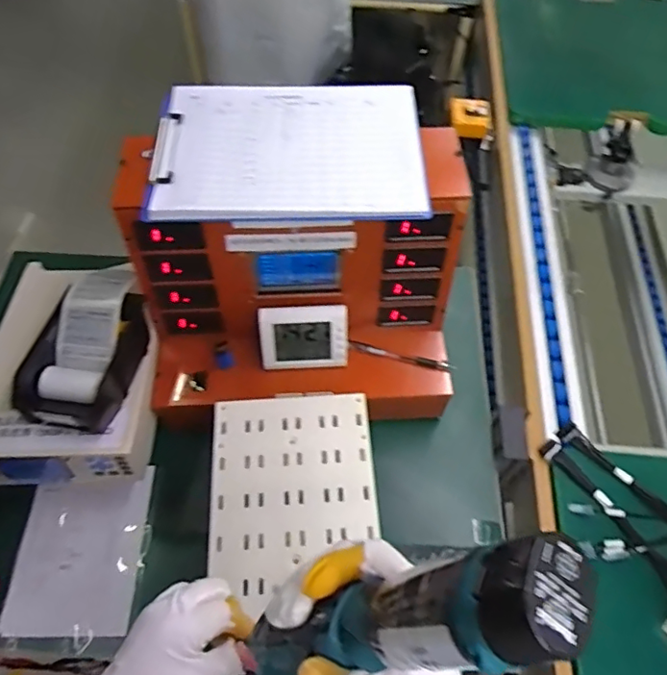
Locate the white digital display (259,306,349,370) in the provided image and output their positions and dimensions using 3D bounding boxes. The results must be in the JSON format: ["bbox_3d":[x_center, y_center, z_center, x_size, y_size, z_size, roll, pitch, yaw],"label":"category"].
[{"bbox_3d":[-0.037,0.003,0.726,0.113,0.094,0.012,-2,36,-5],"label":"white digital display"}]

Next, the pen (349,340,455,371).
[{"bbox_3d":[0.094,0.026,0.763,0.145,0.008,0.014,13,60,7],"label":"pen"}]

